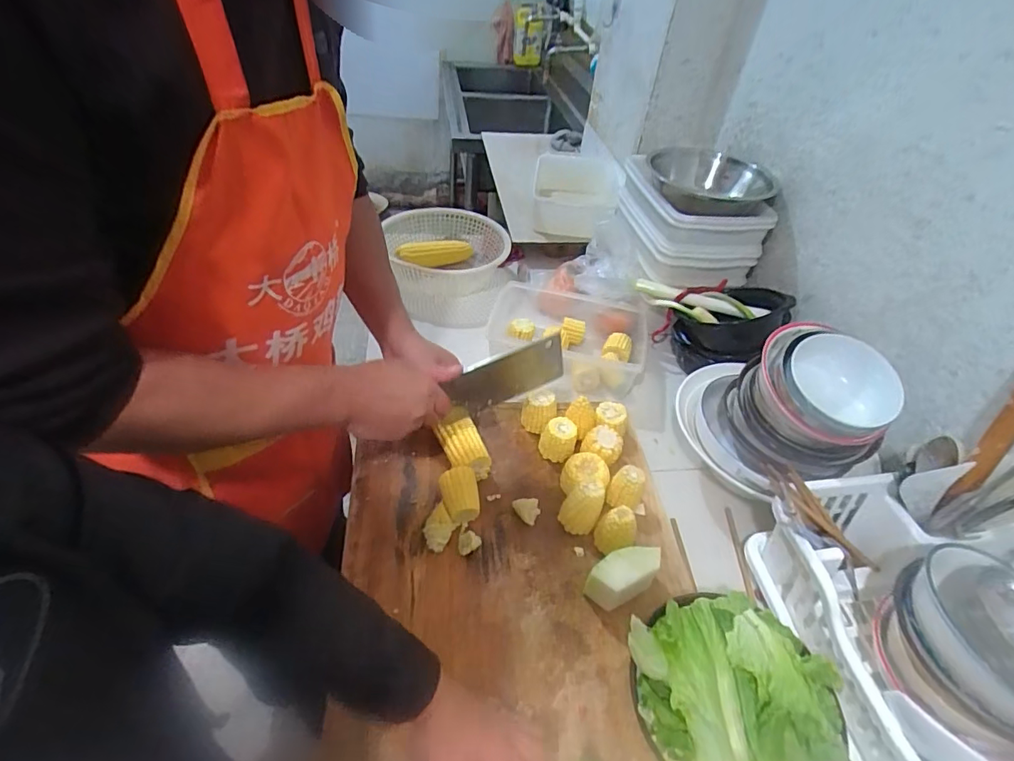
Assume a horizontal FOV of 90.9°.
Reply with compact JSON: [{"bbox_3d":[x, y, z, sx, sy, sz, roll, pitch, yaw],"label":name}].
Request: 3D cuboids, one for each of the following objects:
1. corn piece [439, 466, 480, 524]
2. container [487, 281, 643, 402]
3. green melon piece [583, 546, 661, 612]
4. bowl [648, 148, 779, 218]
[{"bbox_3d":[-0.066,0.160,0.691,0.048,0.046,0.068,-8,45,-15],"label":"corn piece"},{"bbox_3d":[0.111,-0.078,0.996,0.315,0.103,0.215,13,43,7],"label":"container"},{"bbox_3d":[0.142,0.243,0.619,0.103,0.062,0.046,-17,48,-22],"label":"green melon piece"},{"bbox_3d":[0.384,-0.380,0.961,0.199,0.063,0.201,3,43,-3],"label":"bowl"}]

